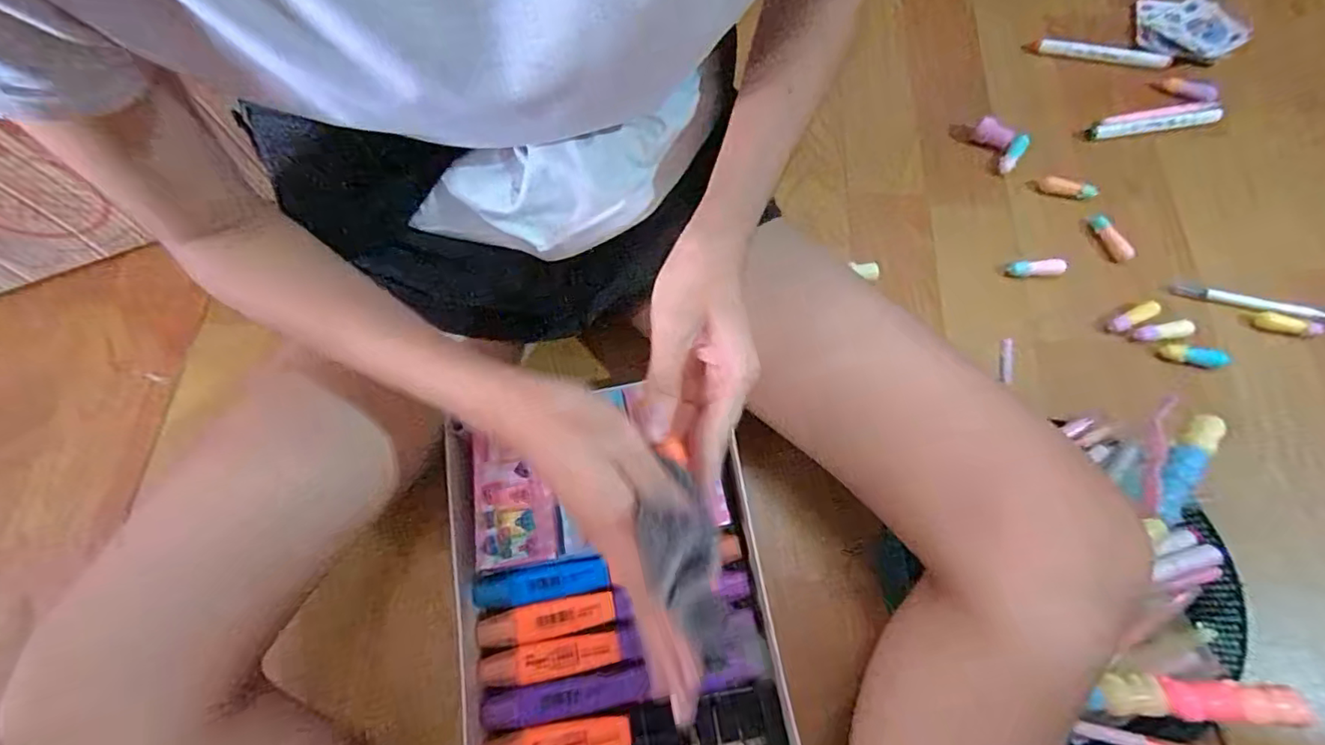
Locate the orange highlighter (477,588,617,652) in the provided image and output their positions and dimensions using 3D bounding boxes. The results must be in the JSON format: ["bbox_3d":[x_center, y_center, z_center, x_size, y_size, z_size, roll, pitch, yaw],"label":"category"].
[{"bbox_3d":[-0.089,0.189,0.435,0.104,0.010,0.024,-12,69,-3],"label":"orange highlighter"}]

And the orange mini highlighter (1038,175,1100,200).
[{"bbox_3d":[0.419,-0.191,0.586,0.053,0.013,0.015,15,70,7],"label":"orange mini highlighter"}]

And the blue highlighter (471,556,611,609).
[{"bbox_3d":[-0.094,0.161,0.434,0.101,0.018,0.024,-9,69,-2],"label":"blue highlighter"}]

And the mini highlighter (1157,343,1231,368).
[{"bbox_3d":[0.488,-0.015,0.518,0.061,0.018,0.014,9,69,5],"label":"mini highlighter"}]

